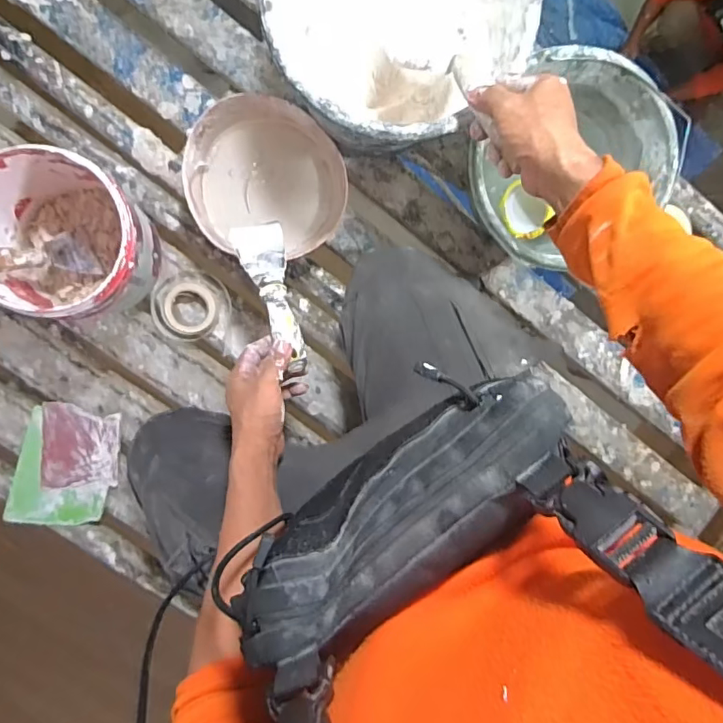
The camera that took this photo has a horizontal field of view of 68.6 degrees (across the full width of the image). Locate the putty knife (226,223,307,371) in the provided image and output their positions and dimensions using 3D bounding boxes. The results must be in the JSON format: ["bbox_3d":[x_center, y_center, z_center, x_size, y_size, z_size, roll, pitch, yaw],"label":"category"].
[{"bbox_3d":[-0.100,-0.078,0.616,0.056,0.019,0.191,-18,71,-4],"label":"putty knife"}]

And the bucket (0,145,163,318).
[{"bbox_3d":[-0.350,-0.147,0.652,0.176,0.185,0.170,-1,96,-6],"label":"bucket"}]

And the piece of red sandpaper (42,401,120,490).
[{"bbox_3d":[-0.407,0.125,0.771,0.102,0.011,0.123,3,95,-7],"label":"piece of red sandpaper"}]

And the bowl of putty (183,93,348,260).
[{"bbox_3d":[-0.127,-0.248,0.730,0.204,0.072,0.192,-1,96,-6],"label":"bowl of putty"}]

